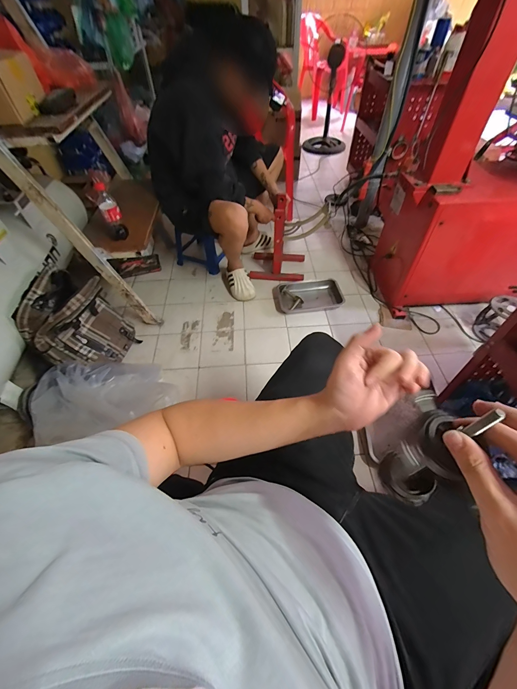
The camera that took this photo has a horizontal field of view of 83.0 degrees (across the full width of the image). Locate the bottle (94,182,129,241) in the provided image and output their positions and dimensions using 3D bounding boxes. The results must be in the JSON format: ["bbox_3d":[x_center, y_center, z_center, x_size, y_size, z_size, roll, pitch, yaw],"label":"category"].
[{"bbox_3d":[-0.525,-0.464,1.048,0.062,0.211,0.055,-21,54,-14],"label":"bottle"}]

